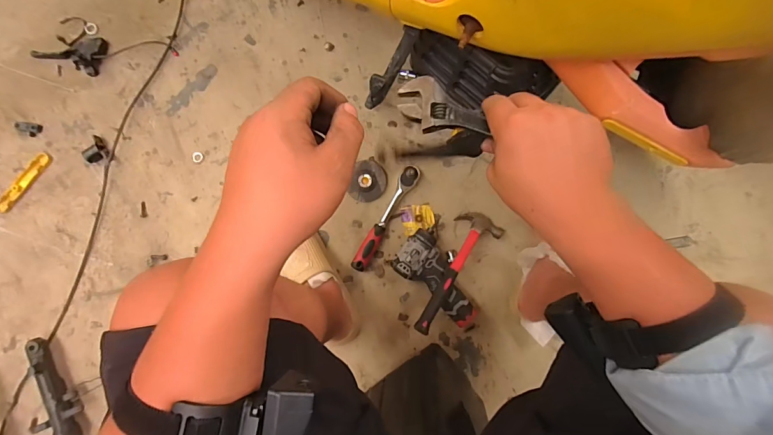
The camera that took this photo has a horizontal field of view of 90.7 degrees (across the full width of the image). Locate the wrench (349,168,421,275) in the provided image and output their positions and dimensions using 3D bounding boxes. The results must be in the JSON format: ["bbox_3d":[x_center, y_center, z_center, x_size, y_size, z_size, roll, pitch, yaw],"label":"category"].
[{"bbox_3d":[-0.001,0.002,0.826,0.041,0.038,0.253,28,85,3],"label":"wrench"}]

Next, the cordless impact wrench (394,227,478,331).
[{"bbox_3d":[0.118,0.127,0.811,0.211,0.063,0.109,41,86,4],"label":"cordless impact wrench"}]

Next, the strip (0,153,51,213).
[{"bbox_3d":[-0.795,-0.077,0.833,0.030,0.011,0.157,39,86,4],"label":"strip"}]

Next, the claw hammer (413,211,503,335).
[{"bbox_3d":[0.135,0.110,0.789,0.089,0.040,0.285,33,69,4],"label":"claw hammer"}]

